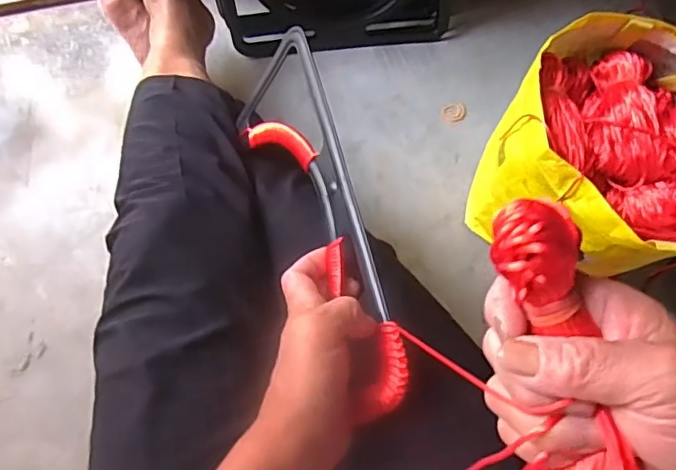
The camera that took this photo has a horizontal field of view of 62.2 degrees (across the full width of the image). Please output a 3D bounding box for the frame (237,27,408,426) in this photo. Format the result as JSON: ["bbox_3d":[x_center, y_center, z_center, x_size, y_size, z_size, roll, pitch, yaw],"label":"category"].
[{"bbox_3d":[-0.018,-0.021,0.437,0.073,0.107,0.330,-19,57,-4],"label":"frame"}]

